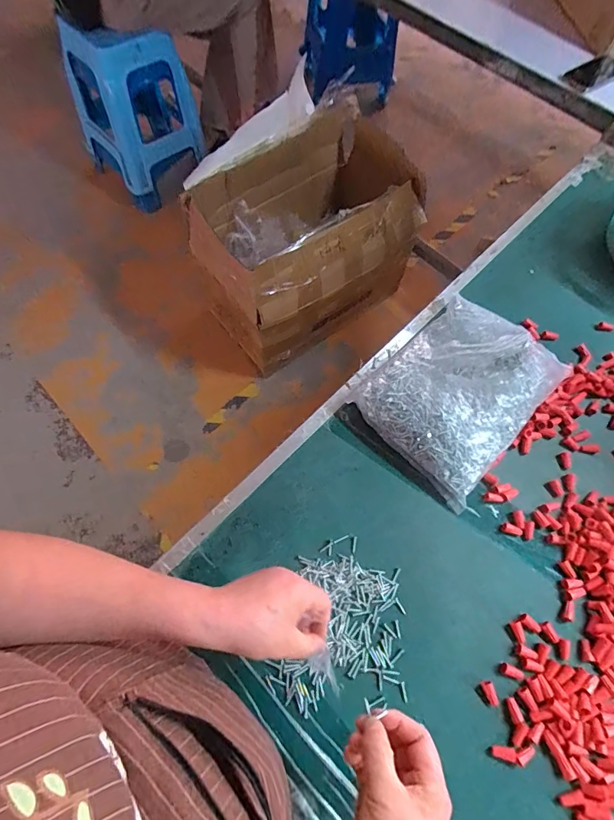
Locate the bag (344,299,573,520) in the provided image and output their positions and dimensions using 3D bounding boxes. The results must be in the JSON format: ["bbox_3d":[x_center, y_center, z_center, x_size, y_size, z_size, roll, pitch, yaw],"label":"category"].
[{"bbox_3d":[0.212,-0.035,0.590,0.254,0.073,0.204,-42,73,-18],"label":"bag"}]

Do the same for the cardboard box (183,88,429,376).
[{"bbox_3d":[0.013,-0.538,1.381,0.692,0.437,0.447,-32,71,-14],"label":"cardboard box"}]

